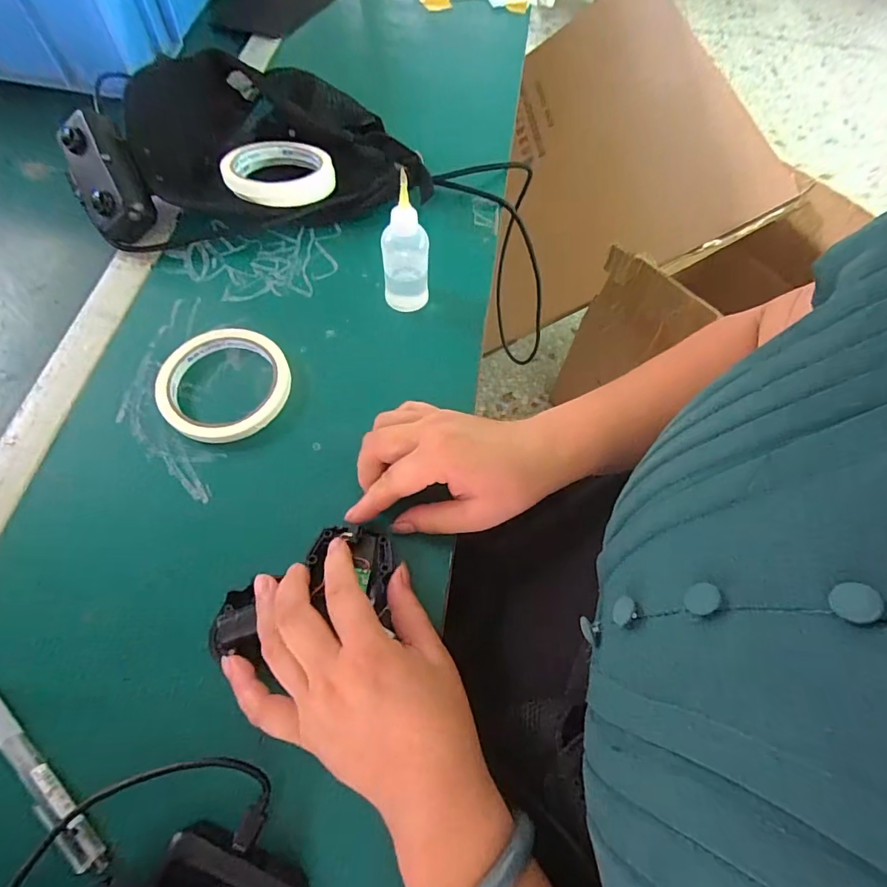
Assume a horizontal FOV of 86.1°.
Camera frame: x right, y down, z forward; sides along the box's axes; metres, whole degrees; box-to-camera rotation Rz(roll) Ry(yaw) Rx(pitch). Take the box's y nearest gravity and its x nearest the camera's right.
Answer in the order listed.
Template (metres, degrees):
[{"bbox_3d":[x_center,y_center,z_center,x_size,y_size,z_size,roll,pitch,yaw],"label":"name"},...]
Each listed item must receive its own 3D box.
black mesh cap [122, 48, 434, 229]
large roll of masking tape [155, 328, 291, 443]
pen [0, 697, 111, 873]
[{"bbox_3d":[-0.149,-0.283,0.440,0.251,0.084,0.142,-11,65,-6],"label":"black mesh cap"},{"bbox_3d":[-0.167,-0.047,0.363,0.094,0.017,0.094,0,64,-1],"label":"large roll of masking tape"},{"bbox_3d":[-0.225,0.173,0.257,0.136,0.013,0.015,38,69,16],"label":"pen"}]

